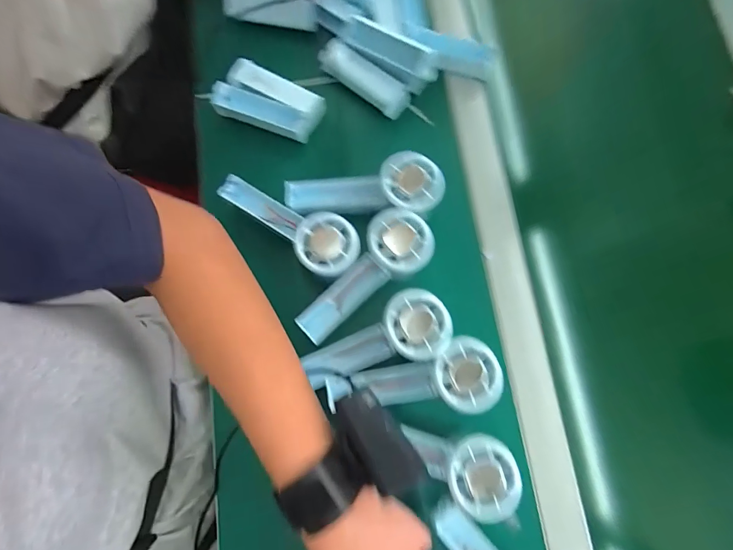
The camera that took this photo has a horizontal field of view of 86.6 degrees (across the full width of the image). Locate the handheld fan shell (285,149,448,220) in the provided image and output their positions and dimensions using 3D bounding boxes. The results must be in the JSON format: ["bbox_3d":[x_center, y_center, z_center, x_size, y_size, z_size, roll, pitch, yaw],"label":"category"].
[{"bbox_3d":[-0.005,-0.086,0.390,0.157,0.037,0.055,-6,78,14],"label":"handheld fan shell"}]

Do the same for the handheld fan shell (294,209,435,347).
[{"bbox_3d":[-0.001,0.002,0.373,0.151,0.030,0.058,-44,81,7],"label":"handheld fan shell"}]

